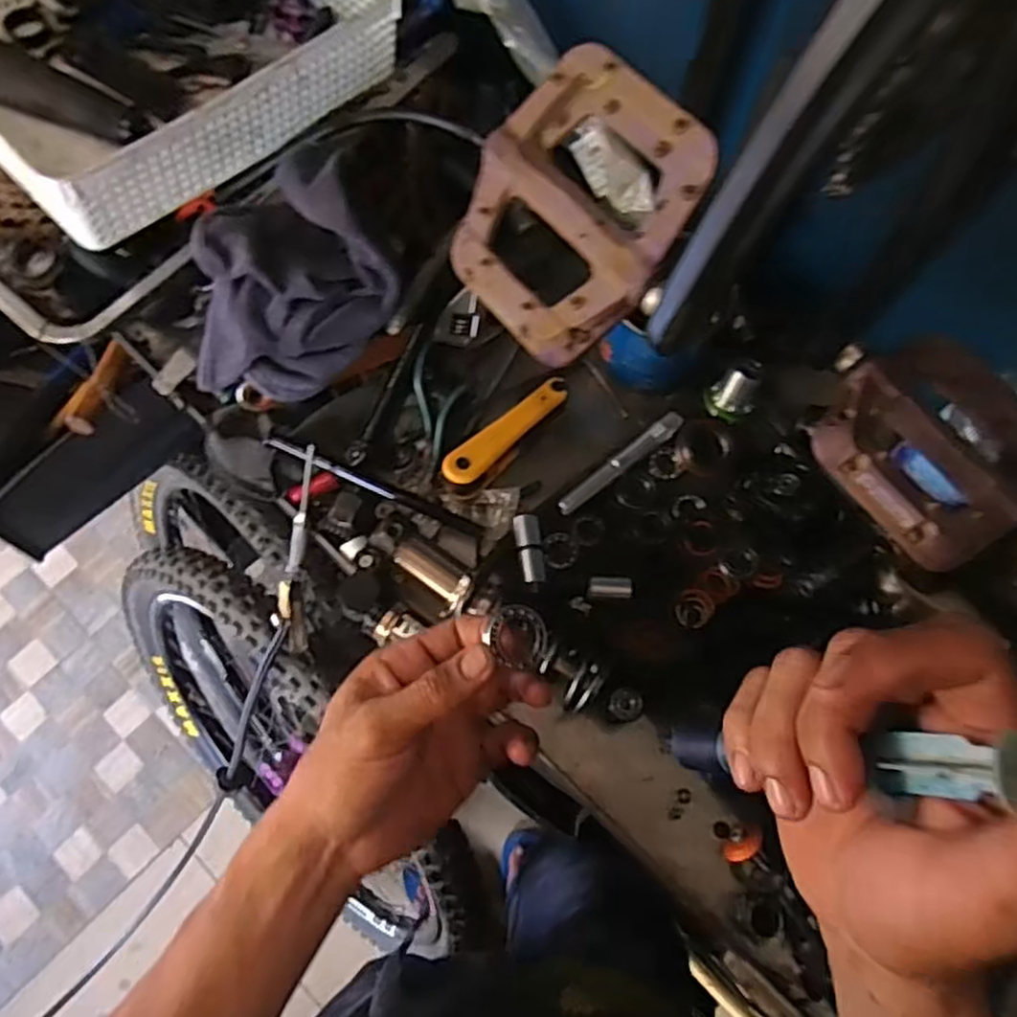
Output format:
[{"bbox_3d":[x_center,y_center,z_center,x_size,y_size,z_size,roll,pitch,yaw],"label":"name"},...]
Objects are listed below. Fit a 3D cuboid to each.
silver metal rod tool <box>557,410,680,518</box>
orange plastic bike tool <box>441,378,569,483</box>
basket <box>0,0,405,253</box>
[{"bbox_3d":[0.094,-0.039,0.616,0.129,0.012,0.016,-35,76,-13],"label":"silver metal rod tool"},{"bbox_3d":[0.000,-0.062,0.598,0.127,0.009,0.028,-38,91,-19],"label":"orange plastic bike tool"},{"bbox_3d":[-0.276,-0.384,0.583,0.256,0.101,0.327,43,74,13],"label":"basket"}]

